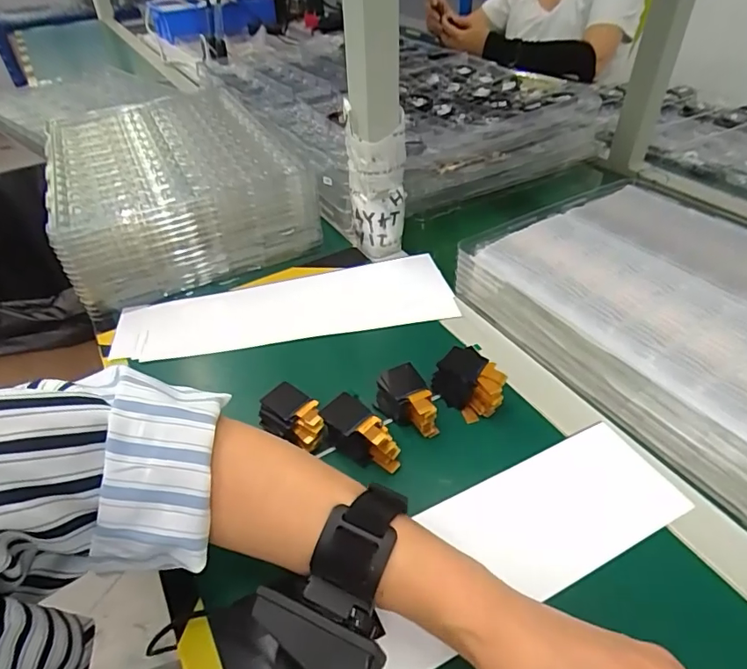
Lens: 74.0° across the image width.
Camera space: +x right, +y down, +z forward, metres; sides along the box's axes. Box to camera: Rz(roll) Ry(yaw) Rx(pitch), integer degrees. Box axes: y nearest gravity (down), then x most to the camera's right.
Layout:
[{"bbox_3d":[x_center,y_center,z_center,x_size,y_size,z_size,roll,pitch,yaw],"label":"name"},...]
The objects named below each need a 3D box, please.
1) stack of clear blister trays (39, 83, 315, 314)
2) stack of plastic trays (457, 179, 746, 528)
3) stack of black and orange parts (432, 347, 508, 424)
[{"bbox_3d":[-0.263,-0.203,0.659,0.264,0.097,0.389,-19,44,-18],"label":"stack of clear blister trays"},{"bbox_3d":[0.289,-0.012,0.436,0.254,0.061,0.378,-24,46,-21],"label":"stack of plastic trays"},{"bbox_3d":[0.079,0.041,0.408,0.034,0.039,0.060,-26,46,-25],"label":"stack of black and orange parts"}]

